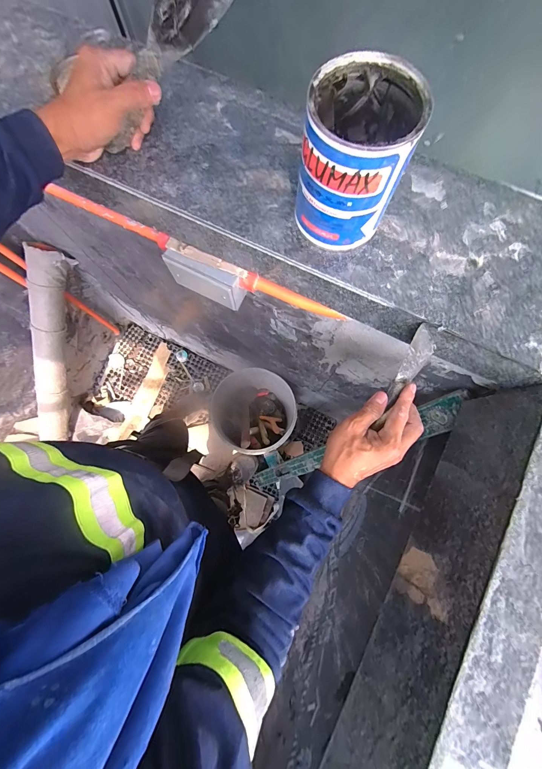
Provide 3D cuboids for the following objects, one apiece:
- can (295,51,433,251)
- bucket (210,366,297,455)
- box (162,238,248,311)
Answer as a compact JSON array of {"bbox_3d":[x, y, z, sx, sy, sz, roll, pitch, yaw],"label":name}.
[{"bbox_3d":[0.079,-0.218,0.293,0.092,0.121,0.100,0,78,-1],"label":"can"},{"bbox_3d":[-0.044,0.118,1.147,0.270,0.316,0.283,0,78,1],"label":"bucket"},{"bbox_3d":[-0.099,-0.165,0.450,0.121,0.072,0.034,25,80,5],"label":"box"}]

